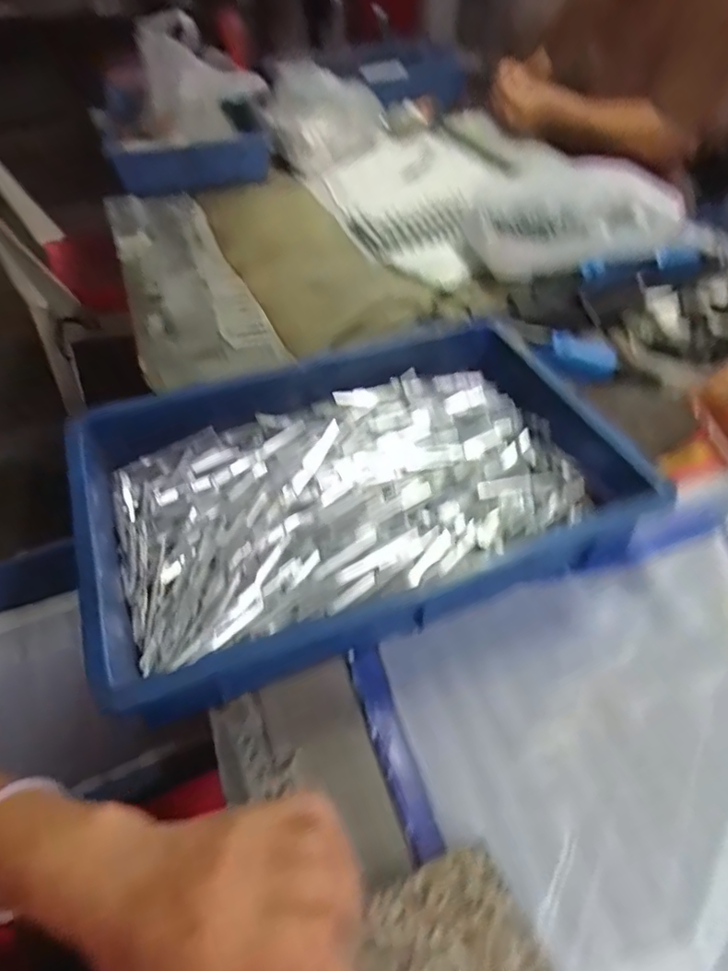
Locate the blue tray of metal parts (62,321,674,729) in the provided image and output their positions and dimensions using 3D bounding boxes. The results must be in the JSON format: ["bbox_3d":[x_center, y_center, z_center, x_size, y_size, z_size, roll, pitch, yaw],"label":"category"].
[{"bbox_3d":[-0.011,0.002,0.499,0.409,0.077,0.274,-18,49,-14],"label":"blue tray of metal parts"}]

